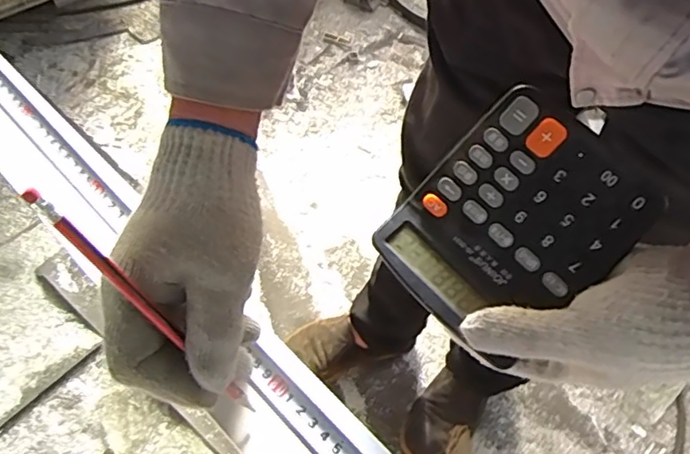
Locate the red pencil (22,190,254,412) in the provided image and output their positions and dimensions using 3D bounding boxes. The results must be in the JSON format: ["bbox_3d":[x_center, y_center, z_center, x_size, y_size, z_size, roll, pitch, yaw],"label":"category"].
[{"bbox_3d":[-0.101,0.040,0.284,0.005,0.155,0.007,4,47,43],"label":"red pencil"}]

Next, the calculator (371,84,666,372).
[{"bbox_3d":[0.101,-0.003,0.345,0.114,0.013,0.142,45,97,14],"label":"calculator"}]

